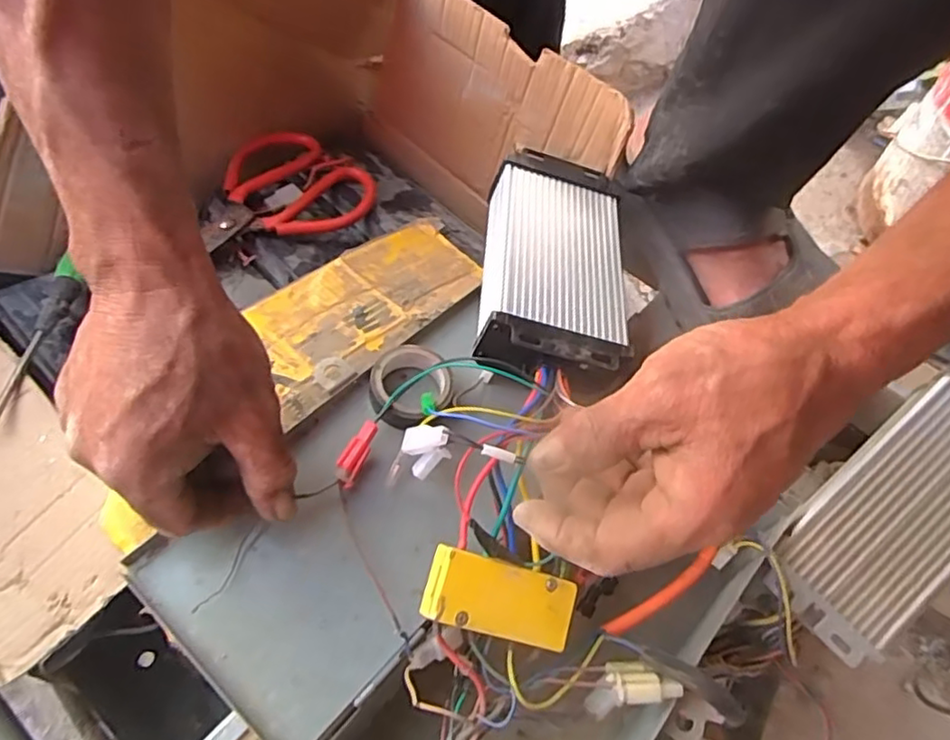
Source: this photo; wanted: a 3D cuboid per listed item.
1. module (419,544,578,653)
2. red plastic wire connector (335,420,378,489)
[{"bbox_3d":[0.014,0.120,0.333,0.079,0.015,0.037,20,71,-15],"label":"module"},{"bbox_3d":[-0.067,0.046,0.356,0.012,0.010,0.038,22,73,8],"label":"red plastic wire connector"}]

